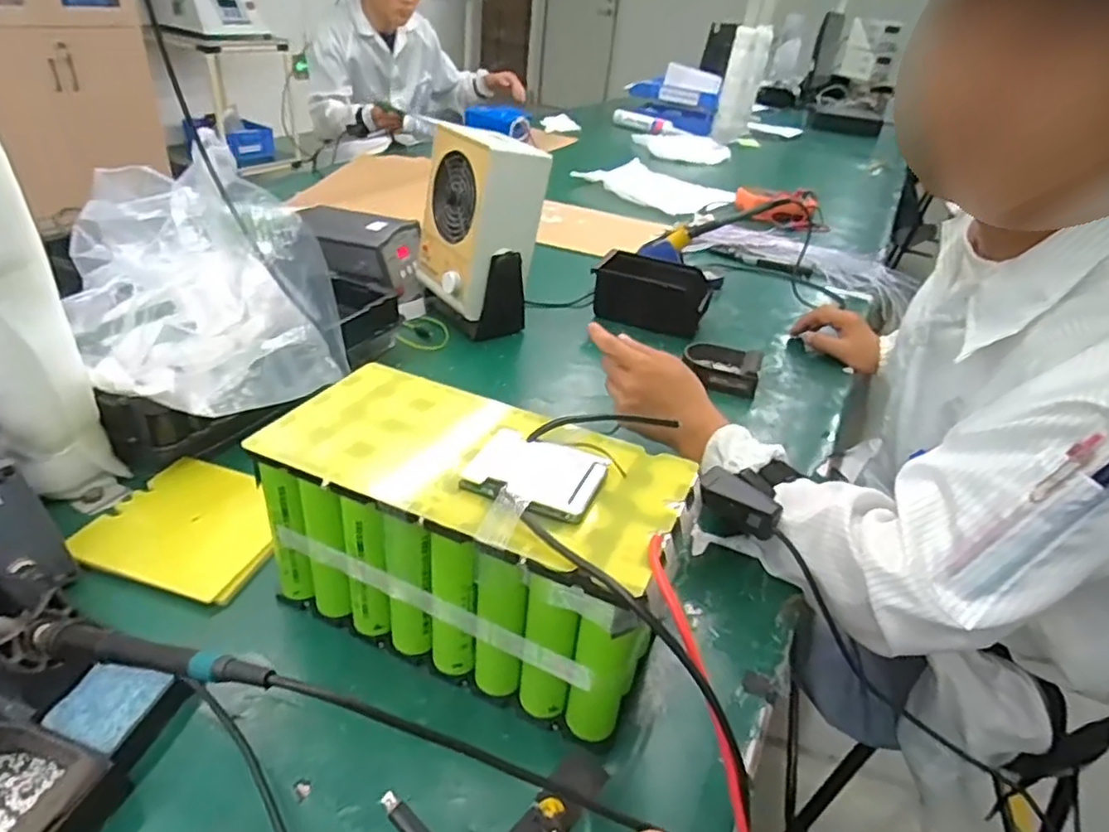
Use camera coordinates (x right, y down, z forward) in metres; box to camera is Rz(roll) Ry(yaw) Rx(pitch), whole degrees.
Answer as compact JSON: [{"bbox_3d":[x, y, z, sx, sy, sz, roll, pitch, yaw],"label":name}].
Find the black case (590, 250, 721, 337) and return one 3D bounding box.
[{"bbox_3d":[0.152,-0.189,1.000,0.168,0.069,0.124,18,35,16],"label":"black case"}]

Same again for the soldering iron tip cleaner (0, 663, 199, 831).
[{"bbox_3d":[-0.297,0.201,0.375,0.104,0.036,0.132,10,34,6],"label":"soldering iron tip cleaner"}]

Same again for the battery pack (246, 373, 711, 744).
[{"bbox_3d":[-0.054,0.080,0.474,0.277,0.150,0.147,18,36,17],"label":"battery pack"}]

